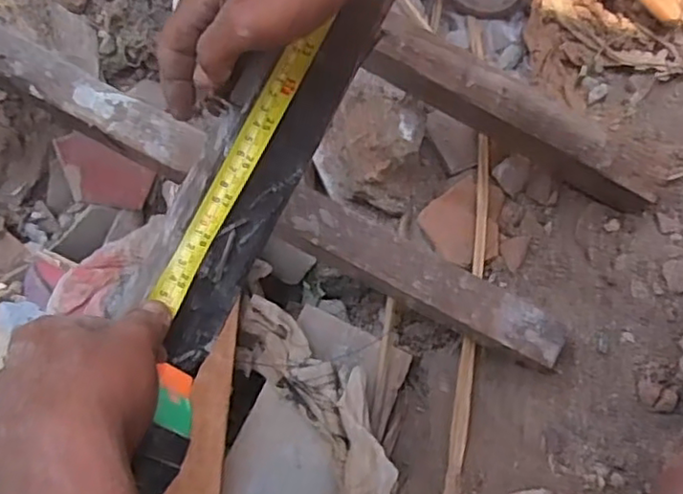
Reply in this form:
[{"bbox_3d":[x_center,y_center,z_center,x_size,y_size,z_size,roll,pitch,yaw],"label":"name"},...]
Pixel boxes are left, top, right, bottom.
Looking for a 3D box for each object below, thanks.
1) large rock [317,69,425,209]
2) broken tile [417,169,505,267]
[{"bbox_3d":[0.026,-0.086,0.616,0.102,0.078,0.104,22,77,5],"label":"large rock"},{"bbox_3d":[0.123,-0.024,0.614,0.091,0.011,0.075,-36,79,-22],"label":"broken tile"}]

